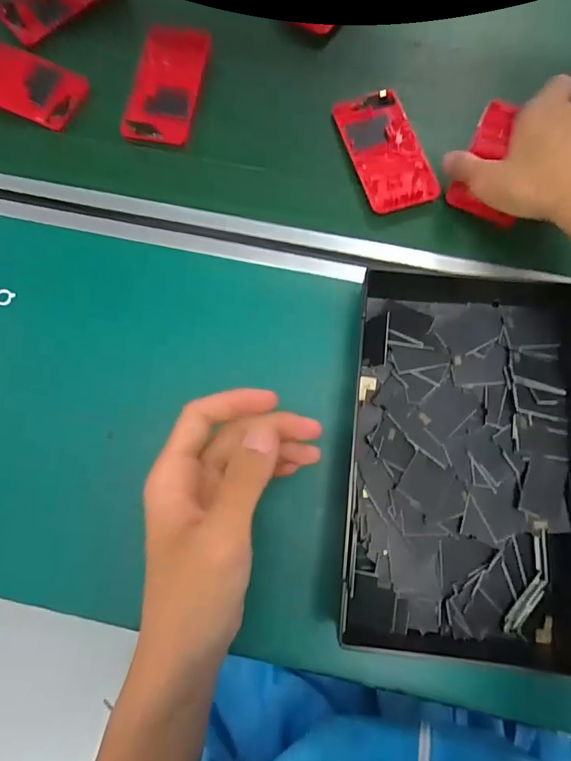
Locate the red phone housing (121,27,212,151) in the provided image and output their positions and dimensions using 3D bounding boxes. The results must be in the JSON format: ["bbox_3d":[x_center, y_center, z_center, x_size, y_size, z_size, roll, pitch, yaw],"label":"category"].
[{"bbox_3d":[-0.113,-0.281,0.452,0.066,0.015,0.123,11,77,4],"label":"red phone housing"}]

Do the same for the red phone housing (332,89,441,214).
[{"bbox_3d":[0.089,-0.206,0.426,0.061,0.011,0.118,-17,77,-3],"label":"red phone housing"}]

